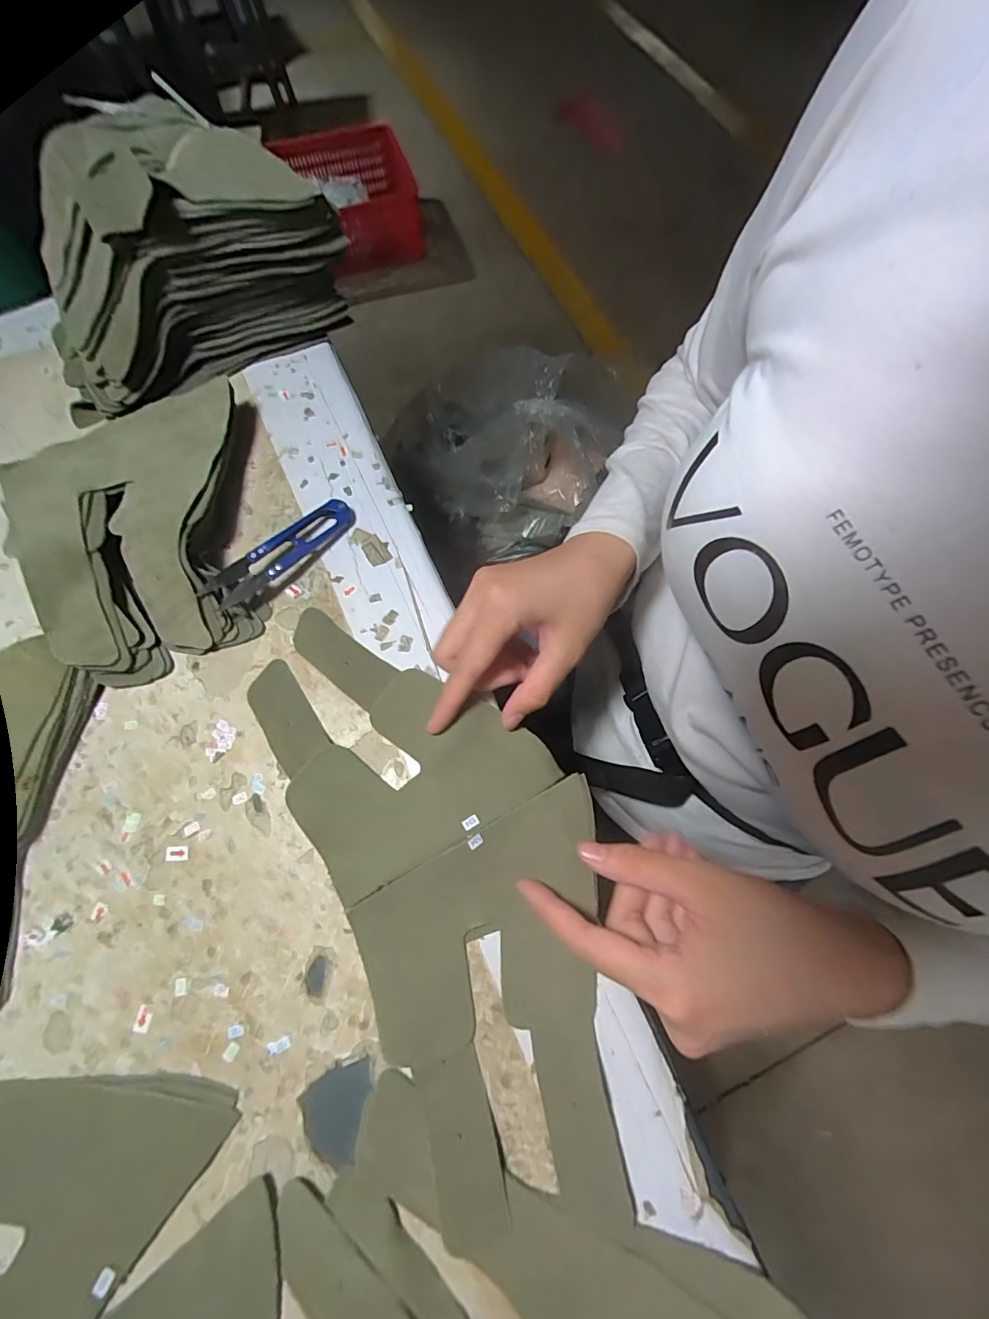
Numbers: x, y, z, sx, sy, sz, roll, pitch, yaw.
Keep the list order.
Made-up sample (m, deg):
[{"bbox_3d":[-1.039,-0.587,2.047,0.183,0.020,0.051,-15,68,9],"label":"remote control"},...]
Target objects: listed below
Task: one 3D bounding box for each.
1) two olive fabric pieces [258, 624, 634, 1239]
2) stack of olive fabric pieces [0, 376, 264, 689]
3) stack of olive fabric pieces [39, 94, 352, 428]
[{"bbox_3d":[-0.019,0.100,0.255,0.136,0.010,0.304,-26,73,-12],"label":"two olive fabric pieces"},{"bbox_3d":[-0.219,-0.078,0.296,0.128,0.040,0.174,-14,71,-6],"label":"stack of olive fabric pieces"},{"bbox_3d":[-0.217,-0.263,0.324,0.208,0.108,0.106,-29,73,-10],"label":"stack of olive fabric pieces"}]

